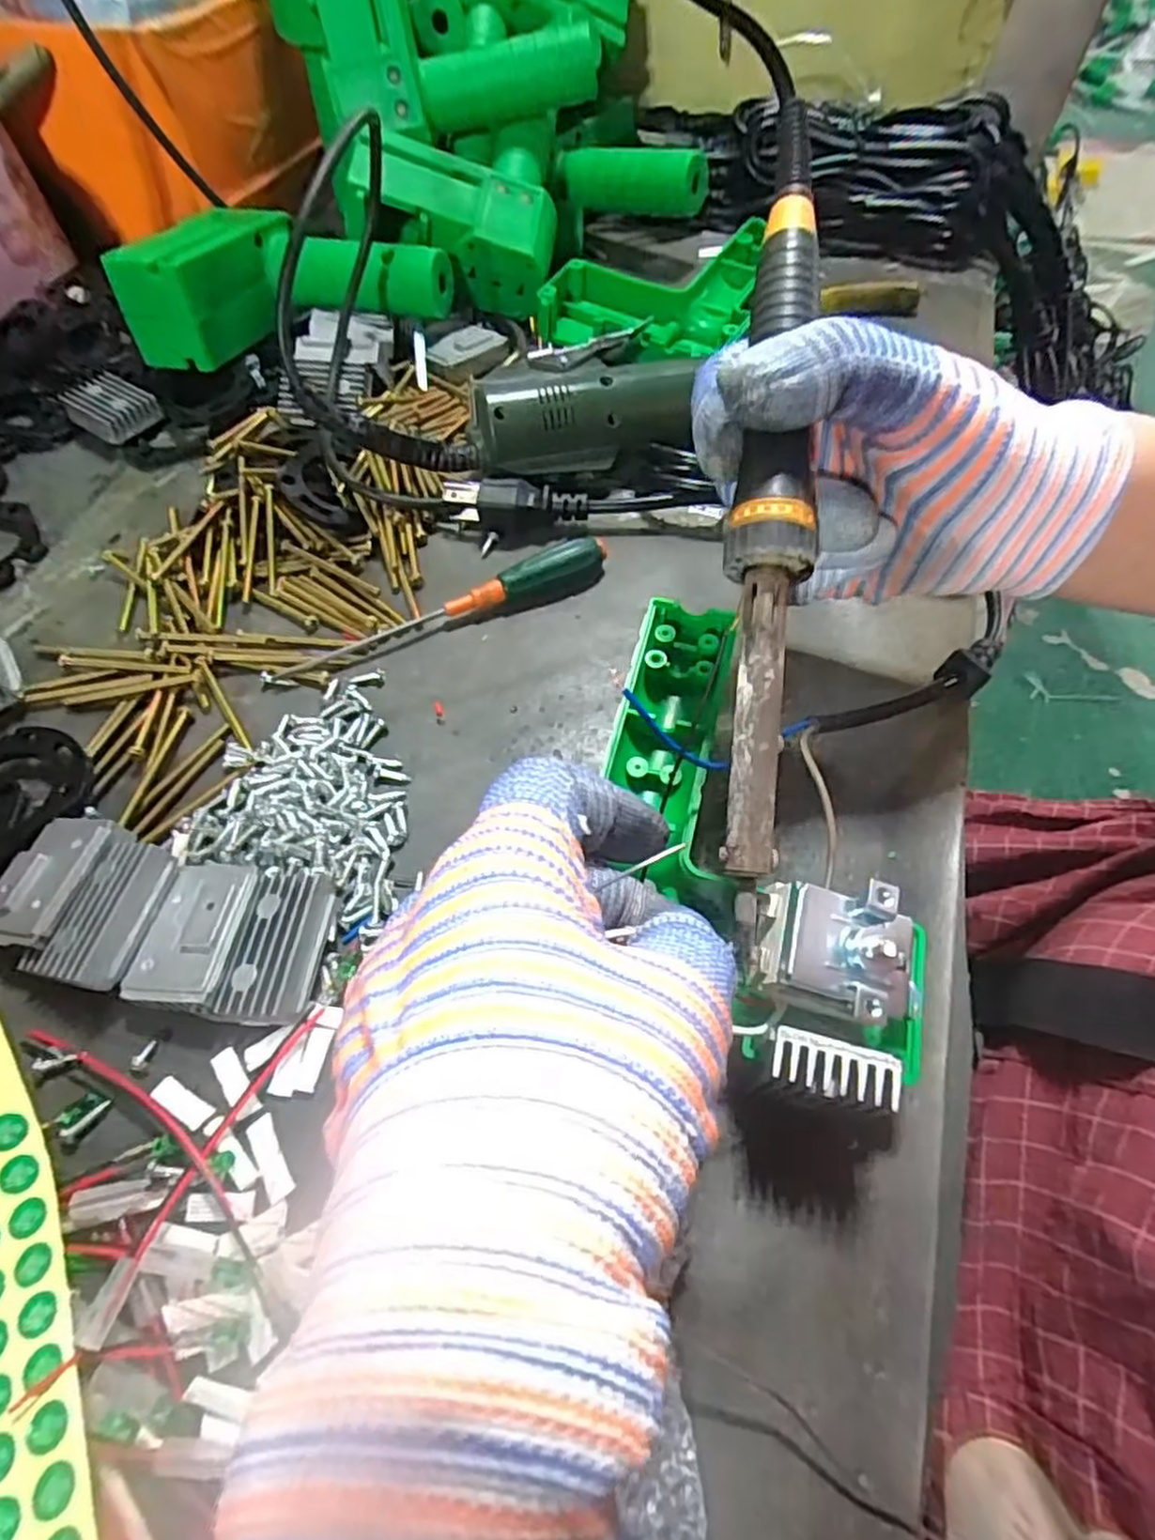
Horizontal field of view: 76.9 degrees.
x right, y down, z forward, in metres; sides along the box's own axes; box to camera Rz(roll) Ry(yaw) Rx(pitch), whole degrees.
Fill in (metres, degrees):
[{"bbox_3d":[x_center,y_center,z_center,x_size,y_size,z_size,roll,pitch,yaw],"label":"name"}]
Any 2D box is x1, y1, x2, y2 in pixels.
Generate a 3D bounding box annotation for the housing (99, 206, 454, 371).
[{"bbox_3d":[-0.165,-0.280,0.412,0.173,0.058,0.094,-20,60,-12],"label":"housing"}]

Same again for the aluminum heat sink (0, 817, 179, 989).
[{"bbox_3d":[-0.164,0.042,0.240,0.055,0.019,0.050,11,59,8],"label":"aluminum heat sink"}]

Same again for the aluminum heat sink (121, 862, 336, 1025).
[{"bbox_3d":[-0.110,0.054,0.232,0.055,0.014,0.049,5,58,5],"label":"aluminum heat sink"}]

